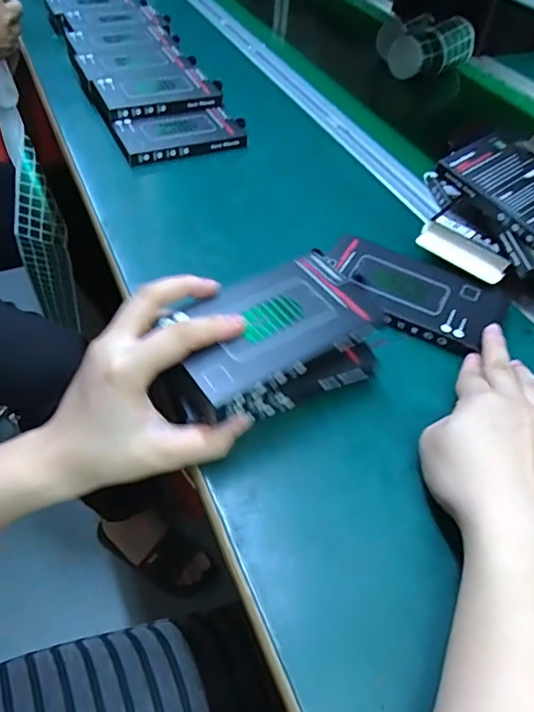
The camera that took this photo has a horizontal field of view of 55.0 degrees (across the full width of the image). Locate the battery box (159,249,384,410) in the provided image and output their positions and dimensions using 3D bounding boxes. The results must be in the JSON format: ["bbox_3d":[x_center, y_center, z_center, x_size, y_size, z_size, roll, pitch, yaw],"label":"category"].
[{"bbox_3d":[0.004,-0.023,0.329,0.133,0.012,0.073,-29,57,-23],"label":"battery box"}]

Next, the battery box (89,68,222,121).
[{"bbox_3d":[-0.129,-0.313,0.610,0.140,0.021,0.095,-15,52,-18],"label":"battery box"}]

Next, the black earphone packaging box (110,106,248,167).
[{"bbox_3d":[-0.092,-0.246,0.573,0.137,0.022,0.073,-18,54,-16],"label":"black earphone packaging box"}]

